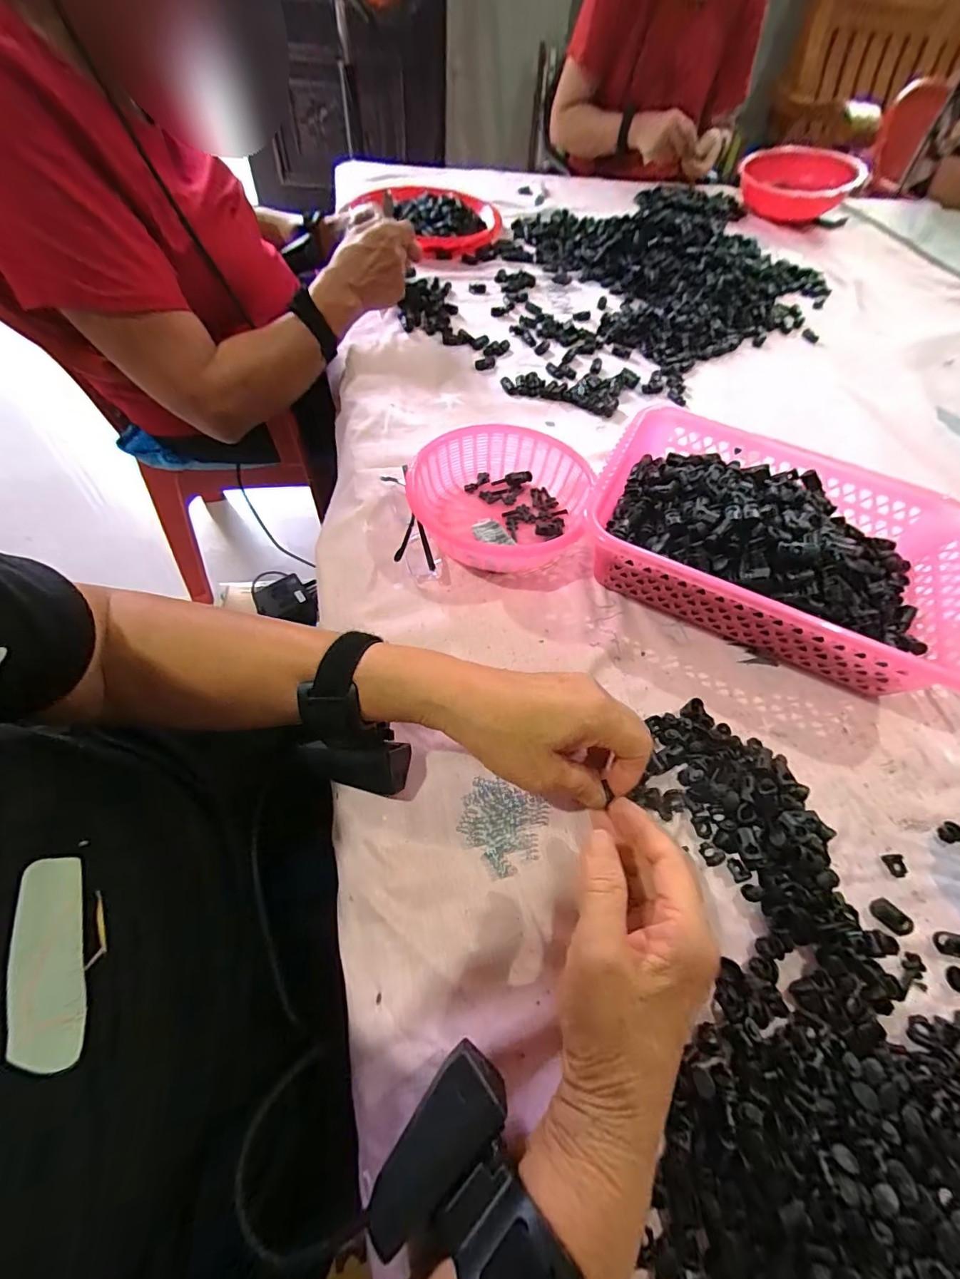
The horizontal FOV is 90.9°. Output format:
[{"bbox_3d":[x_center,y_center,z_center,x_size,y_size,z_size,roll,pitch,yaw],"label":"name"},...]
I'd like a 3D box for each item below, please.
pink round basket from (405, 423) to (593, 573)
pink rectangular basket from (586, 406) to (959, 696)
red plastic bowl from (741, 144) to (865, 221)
[{"bbox_3d":[0.028,-0.131,0.446,0.154,0.050,0.167,2,58,-3],"label":"pink round basket"},{"bbox_3d":[0.256,-0.086,0.419,0.299,0.084,0.212,24,59,11],"label":"pink rectangular basket"},{"bbox_3d":[0.716,-1.037,1.071,0.238,0.080,0.238,26,59,11],"label":"red plastic bowl"}]

